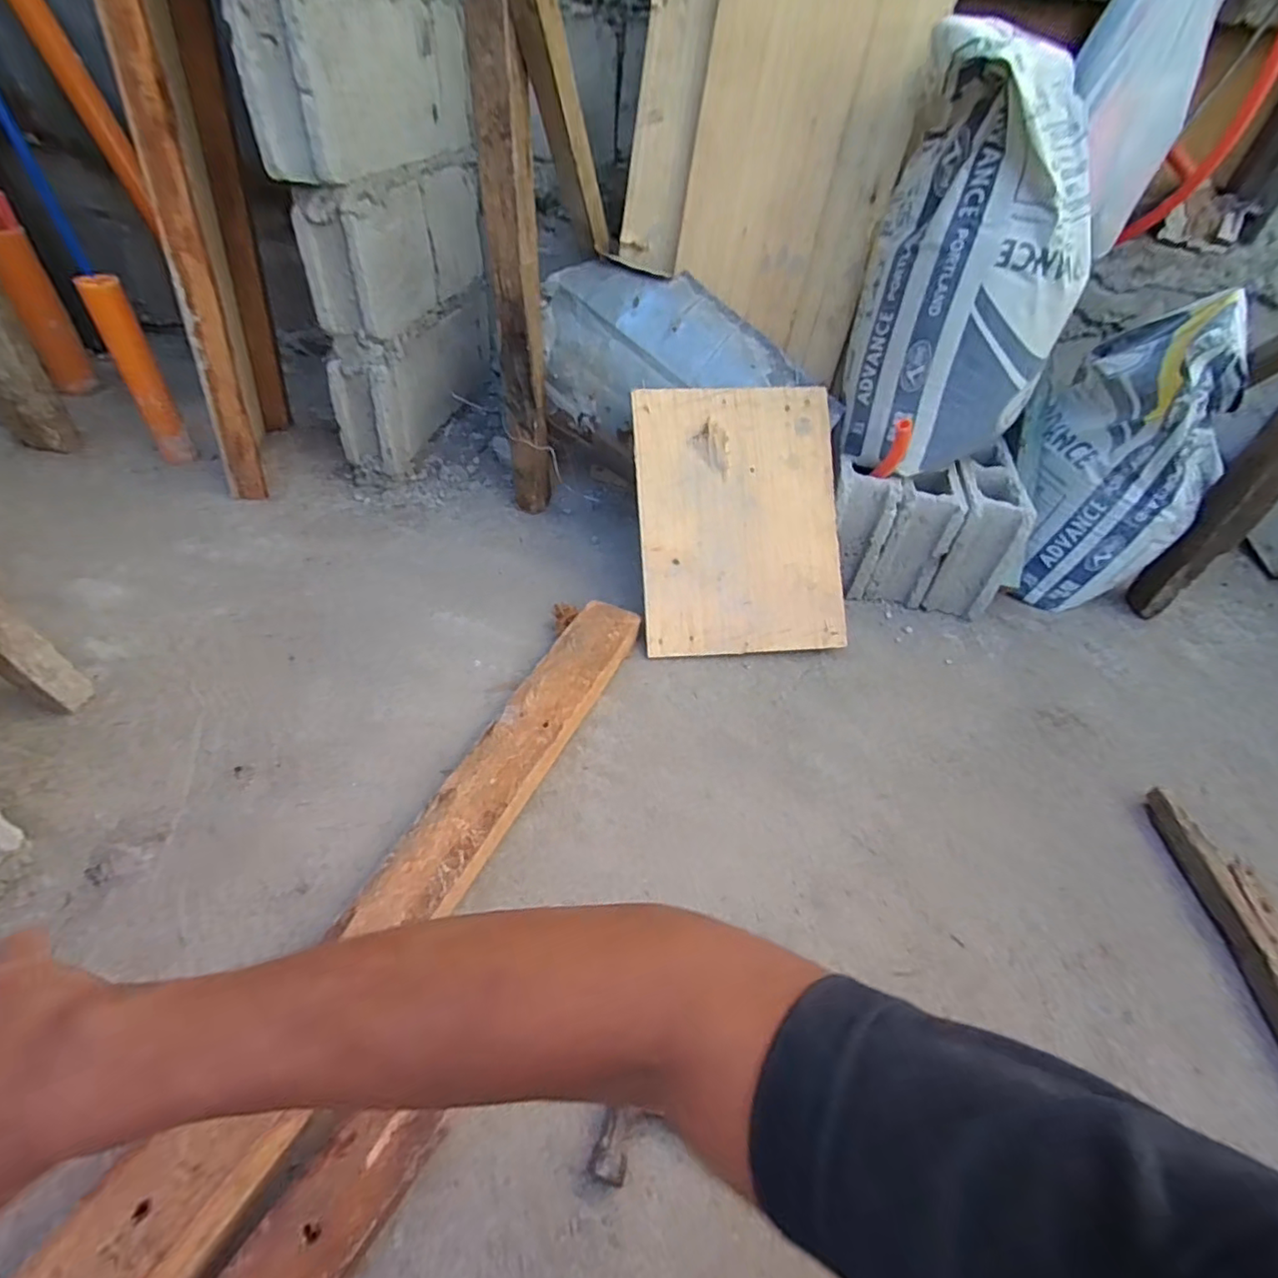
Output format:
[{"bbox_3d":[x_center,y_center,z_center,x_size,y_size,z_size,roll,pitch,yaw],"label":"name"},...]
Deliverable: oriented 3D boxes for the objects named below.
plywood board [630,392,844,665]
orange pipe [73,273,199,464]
[{"bbox_3d":[0.152,-0.181,0.897,0.300,0.012,0.395,-3,87,-6],"label":"plywood board"},{"bbox_3d":[-0.860,-0.449,1.041,0.057,0.292,0.064,-27,54,-30],"label":"orange pipe"}]

